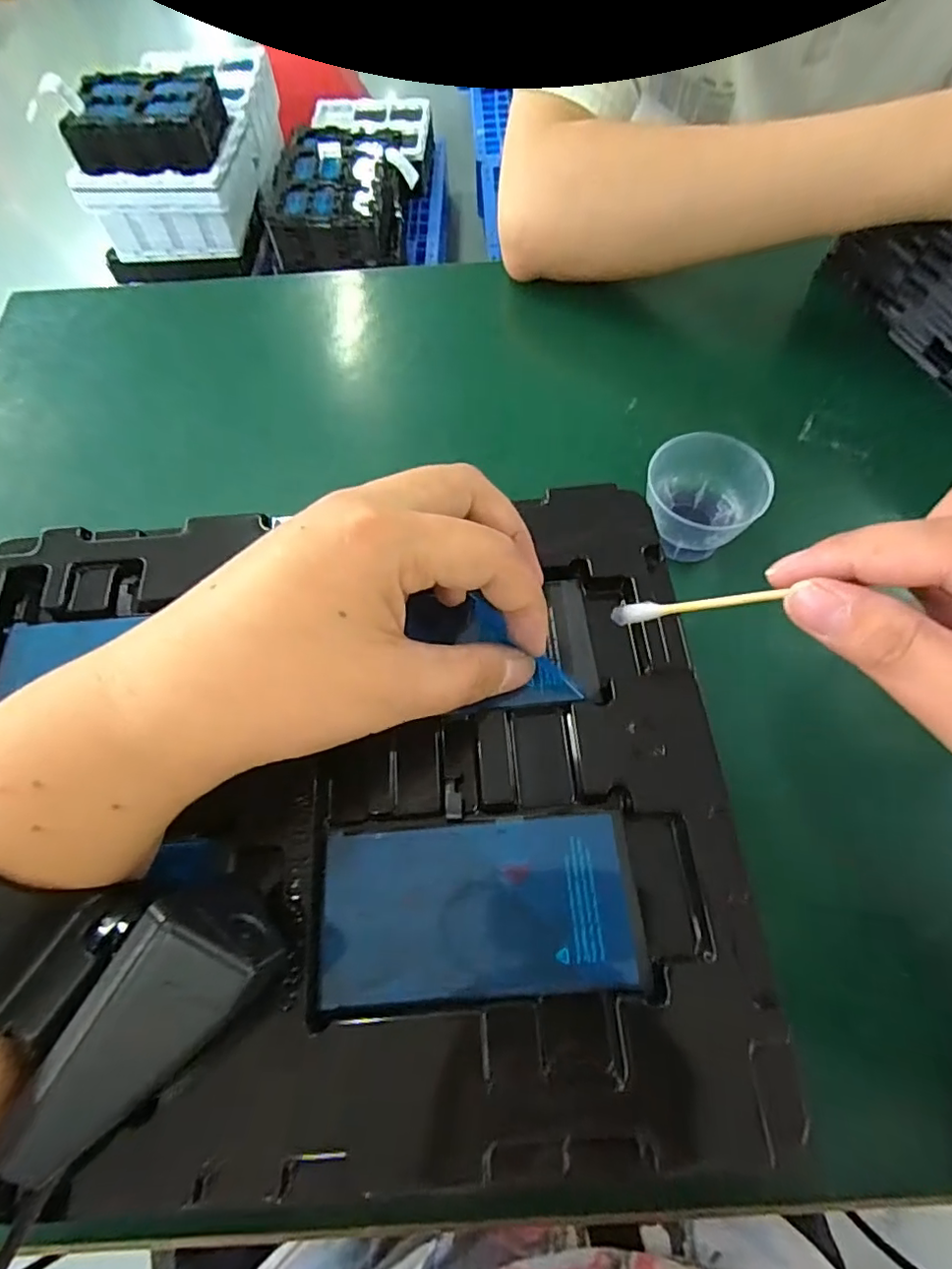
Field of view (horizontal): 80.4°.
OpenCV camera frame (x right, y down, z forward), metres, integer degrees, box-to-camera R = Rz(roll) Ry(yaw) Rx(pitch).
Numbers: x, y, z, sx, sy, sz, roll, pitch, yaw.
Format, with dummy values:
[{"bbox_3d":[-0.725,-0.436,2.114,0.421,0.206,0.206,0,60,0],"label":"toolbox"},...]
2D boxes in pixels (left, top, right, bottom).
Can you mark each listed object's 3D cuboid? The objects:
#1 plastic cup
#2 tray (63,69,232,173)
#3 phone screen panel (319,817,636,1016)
[{"bbox_3d":[0.129,-0.078,0.323,0.063,0.049,0.059,-1,66,2],"label":"plastic cup"},{"bbox_3d":[-0.672,-1.046,1.145,0.288,0.103,0.172,-3,66,1],"label":"tray"},{"bbox_3d":[0.000,0.084,0.174,0.092,0.005,0.048,-4,66,0],"label":"phone screen panel"}]

